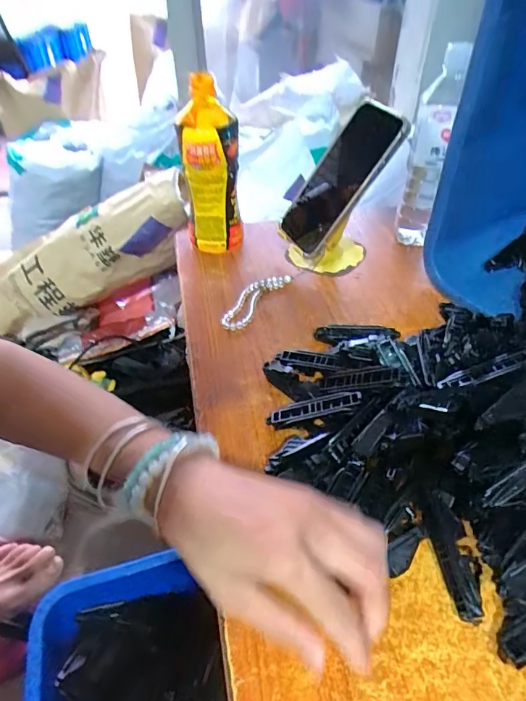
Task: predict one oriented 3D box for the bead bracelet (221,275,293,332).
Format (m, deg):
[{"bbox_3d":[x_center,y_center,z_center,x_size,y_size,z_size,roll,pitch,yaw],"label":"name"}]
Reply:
[{"bbox_3d":[-0.010,-0.058,0.490,0.035,0.011,0.105,25,50,24],"label":"bead bracelet"}]

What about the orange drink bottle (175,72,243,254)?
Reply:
[{"bbox_3d":[-0.062,-0.210,0.522,0.065,0.183,0.073,-6,44,-6],"label":"orange drink bottle"}]

